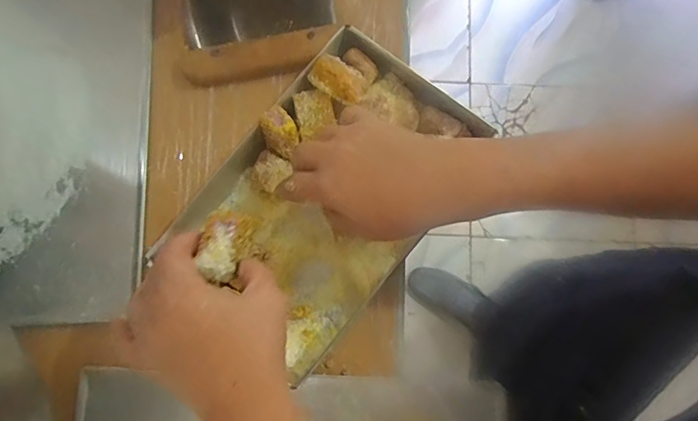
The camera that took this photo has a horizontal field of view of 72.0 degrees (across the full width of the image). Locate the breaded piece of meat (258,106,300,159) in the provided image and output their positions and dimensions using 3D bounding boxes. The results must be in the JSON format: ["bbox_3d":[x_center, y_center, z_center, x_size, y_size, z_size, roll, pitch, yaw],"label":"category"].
[{"bbox_3d":[-0.057,-0.066,0.397,0.026,0.027,0.037,-25,82,-3],"label":"breaded piece of meat"}]

